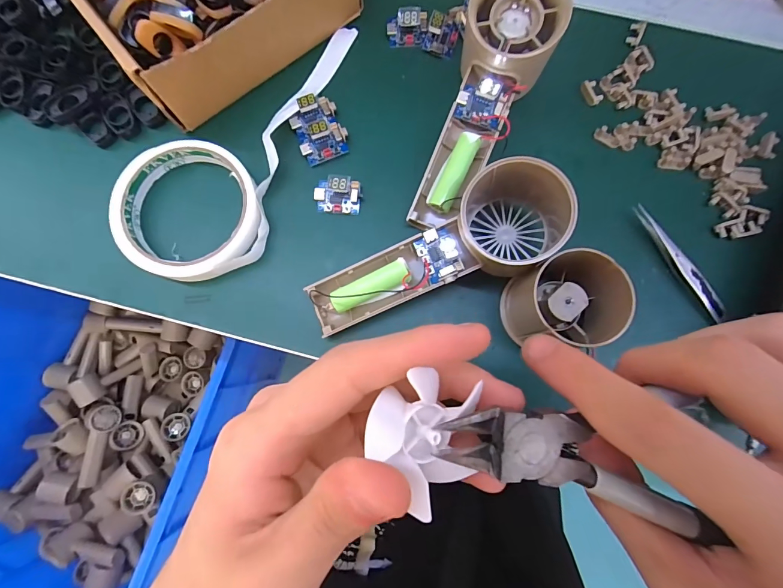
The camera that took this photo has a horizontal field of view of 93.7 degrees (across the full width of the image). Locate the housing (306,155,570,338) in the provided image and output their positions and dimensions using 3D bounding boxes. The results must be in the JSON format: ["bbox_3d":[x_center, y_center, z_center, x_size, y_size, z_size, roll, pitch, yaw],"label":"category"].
[{"bbox_3d":[0.029,-0.019,0.213,0.160,0.061,0.062,-32,81,-6],"label":"housing"}]

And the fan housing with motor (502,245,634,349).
[{"bbox_3d":[0.099,0.006,0.213,0.052,0.052,0.055,0,80,0],"label":"fan housing with motor"}]

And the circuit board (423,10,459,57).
[{"bbox_3d":[0.037,-0.189,0.266,0.022,0.013,0.025,15,80,2],"label":"circuit board"}]

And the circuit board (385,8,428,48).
[{"bbox_3d":[0.011,-0.194,0.267,0.029,0.014,0.020,-2,80,-1],"label":"circuit board"}]

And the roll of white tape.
[{"bbox_3d":[-0.111,-0.111,0.253,0.100,0.016,0.212,20,80,3],"label":"roll of white tape"}]

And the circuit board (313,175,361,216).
[{"bbox_3d":[-0.037,-0.067,0.249,0.031,0.017,0.021,3,80,0],"label":"circuit board"}]

